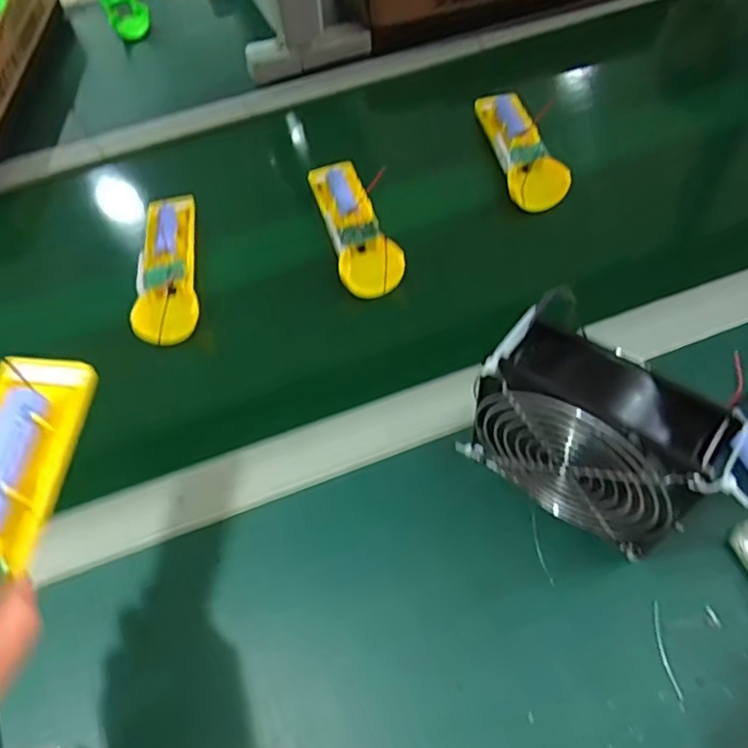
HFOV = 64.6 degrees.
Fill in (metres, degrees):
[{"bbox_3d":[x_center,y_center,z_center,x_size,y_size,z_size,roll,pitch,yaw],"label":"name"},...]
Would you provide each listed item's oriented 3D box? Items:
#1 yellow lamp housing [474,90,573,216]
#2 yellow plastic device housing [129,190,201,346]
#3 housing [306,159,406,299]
[{"bbox_3d":[0.139,-0.223,0.575,0.050,0.029,0.164,-9,56,-1],"label":"yellow lamp housing"},{"bbox_3d":[-0.182,-0.096,0.517,0.051,0.025,0.166,-12,56,-3],"label":"yellow plastic device housing"},{"bbox_3d":[-0.017,-0.136,0.530,0.053,0.024,0.165,-14,57,-5],"label":"housing"}]

